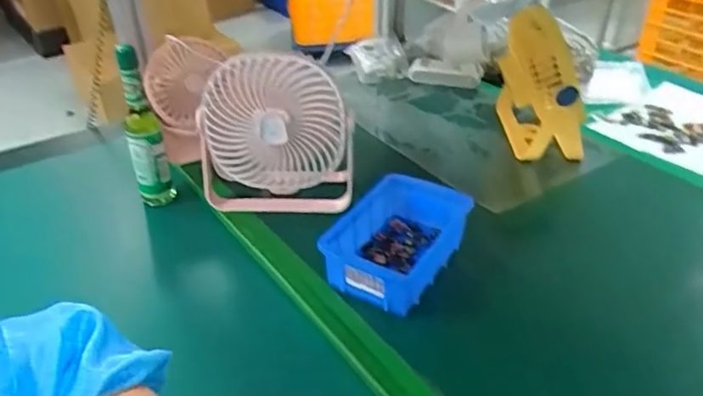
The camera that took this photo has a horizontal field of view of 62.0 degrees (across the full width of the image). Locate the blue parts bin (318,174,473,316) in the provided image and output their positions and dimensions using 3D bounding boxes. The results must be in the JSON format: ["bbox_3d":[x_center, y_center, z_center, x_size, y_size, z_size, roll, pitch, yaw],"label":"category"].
[{"bbox_3d":[0.047,0.039,0.570,0.095,0.060,0.153,21,43,27],"label":"blue parts bin"}]

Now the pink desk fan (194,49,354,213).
[{"bbox_3d":[-0.087,-0.076,0.636,0.169,0.178,0.065,1,38,4],"label":"pink desk fan"}]

